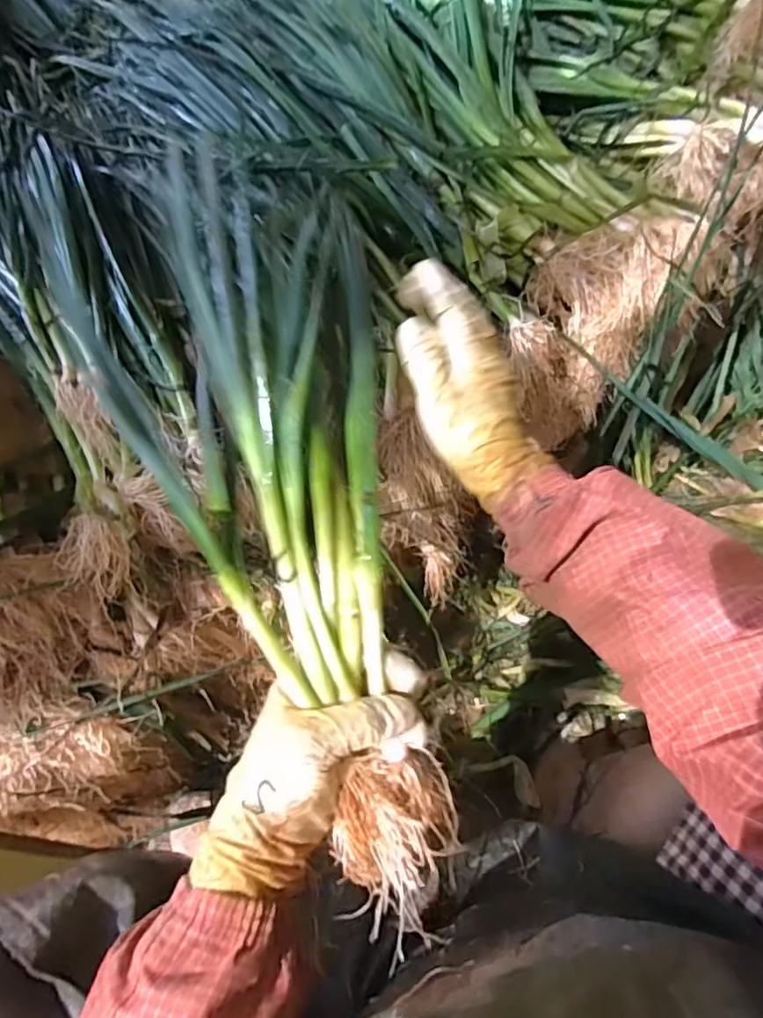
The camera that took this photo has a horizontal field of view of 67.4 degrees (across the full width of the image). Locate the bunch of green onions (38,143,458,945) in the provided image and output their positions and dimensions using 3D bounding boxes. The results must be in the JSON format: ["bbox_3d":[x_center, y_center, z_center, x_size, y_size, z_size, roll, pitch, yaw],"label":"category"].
[{"bbox_3d":[-0.076,0.003,0.377,0.193,0.100,0.465,-13,73,-8],"label":"bunch of green onions"}]

